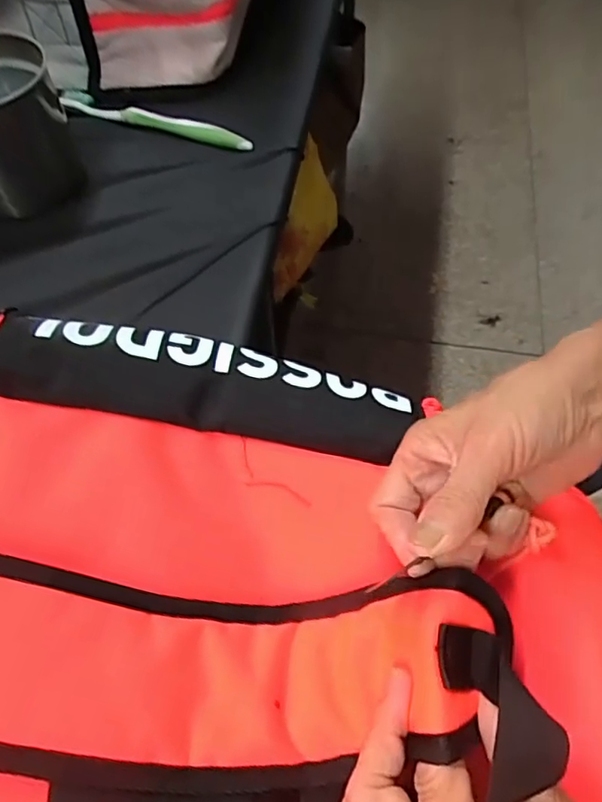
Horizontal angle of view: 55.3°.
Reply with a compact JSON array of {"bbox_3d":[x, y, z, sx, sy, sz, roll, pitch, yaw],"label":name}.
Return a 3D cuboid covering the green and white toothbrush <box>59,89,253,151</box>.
[{"bbox_3d":[-0.128,-0.246,0.504,0.181,0.017,0.015,15,60,9],"label":"green and white toothbrush"}]

